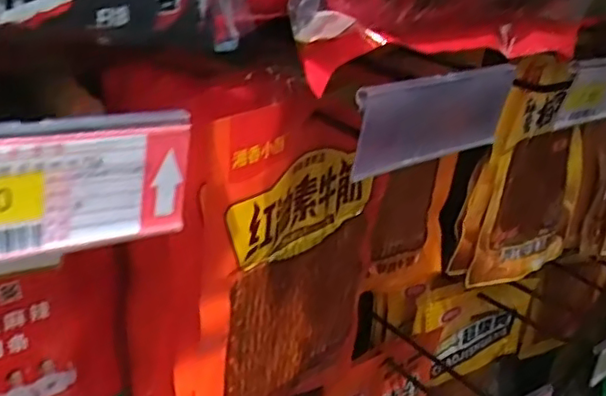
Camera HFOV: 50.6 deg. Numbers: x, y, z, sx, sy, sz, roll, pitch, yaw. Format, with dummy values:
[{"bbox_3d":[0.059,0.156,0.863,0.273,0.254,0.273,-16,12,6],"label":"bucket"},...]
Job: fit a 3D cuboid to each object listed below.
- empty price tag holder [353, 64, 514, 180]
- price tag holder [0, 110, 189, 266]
[{"bbox_3d":[0.065,-0.038,0.306,0.105,0.044,0.010,-15,32,-38],"label":"empty price tag holder"},{"bbox_3d":[-0.082,-0.001,0.192,0.100,0.044,0.004,-12,31,-35],"label":"price tag holder"}]

